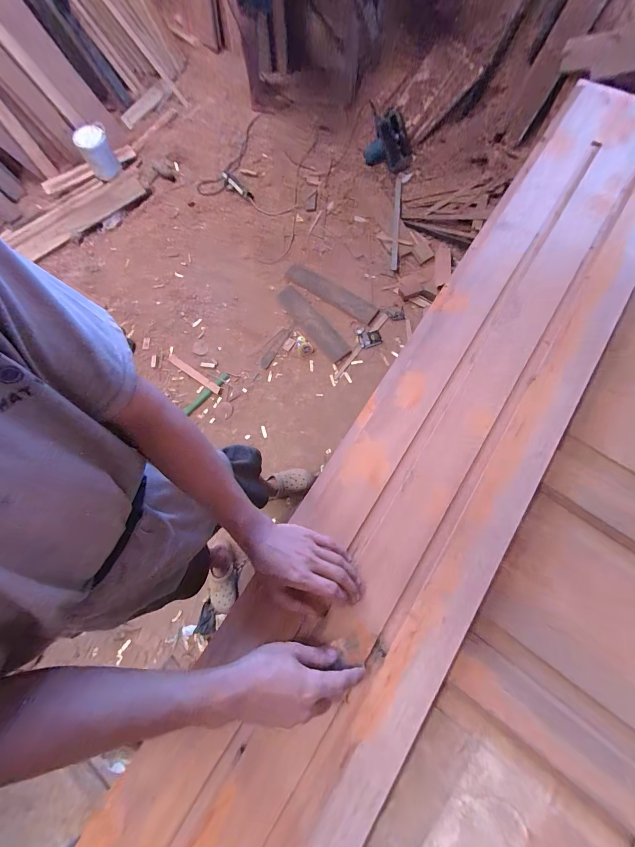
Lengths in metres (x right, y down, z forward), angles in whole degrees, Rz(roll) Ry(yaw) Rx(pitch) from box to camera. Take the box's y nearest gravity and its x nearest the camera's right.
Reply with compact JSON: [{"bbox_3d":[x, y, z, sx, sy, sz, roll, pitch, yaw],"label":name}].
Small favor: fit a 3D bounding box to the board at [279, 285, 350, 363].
[{"bbox_3d":[-0.029,-0.520,1.642,0.128,0.028,0.518,-39,73,-3],"label":"board"}]

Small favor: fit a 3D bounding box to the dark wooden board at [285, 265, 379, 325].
[{"bbox_3d":[0.072,-0.701,1.689,0.538,0.020,0.135,34,74,12],"label":"dark wooden board"}]

